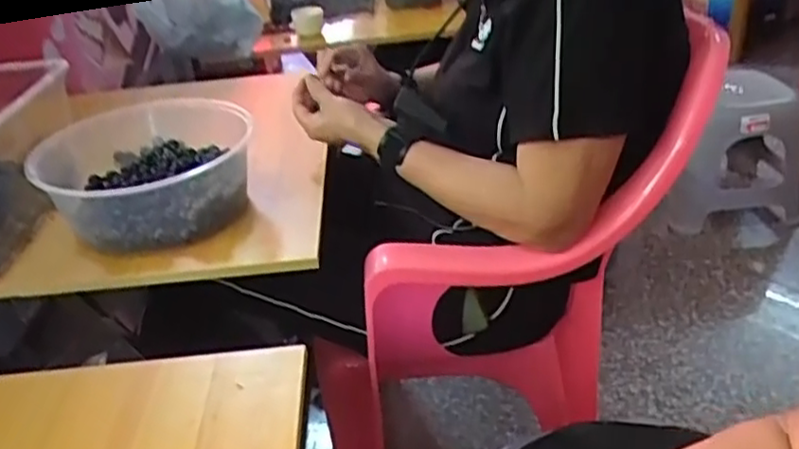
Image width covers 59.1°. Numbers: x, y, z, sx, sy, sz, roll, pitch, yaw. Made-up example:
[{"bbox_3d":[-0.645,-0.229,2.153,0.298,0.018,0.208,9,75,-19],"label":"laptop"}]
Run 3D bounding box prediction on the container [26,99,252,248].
[{"bbox_3d":[-0.287,-0.074,0.842,0.205,0.104,0.267,-6,30,-1],"label":"container"}]

